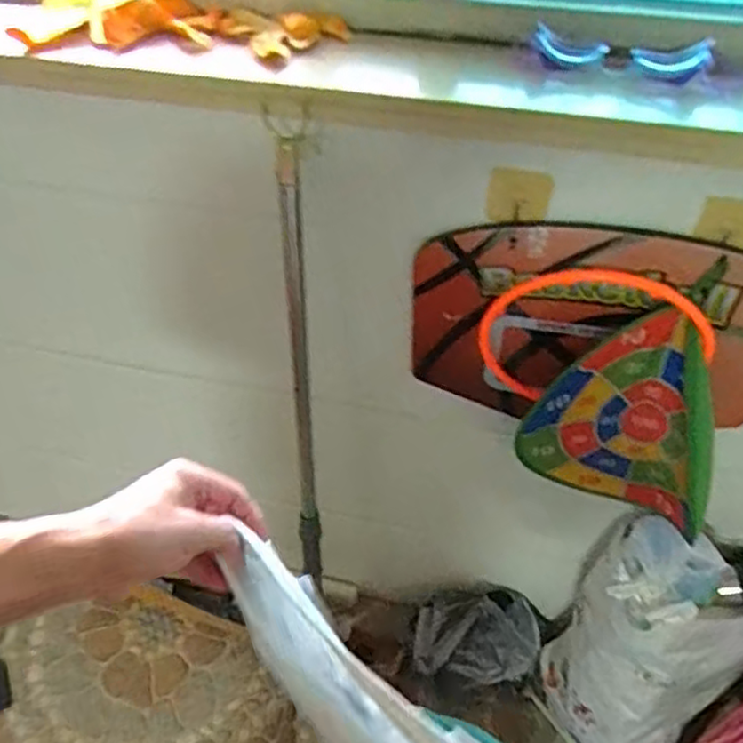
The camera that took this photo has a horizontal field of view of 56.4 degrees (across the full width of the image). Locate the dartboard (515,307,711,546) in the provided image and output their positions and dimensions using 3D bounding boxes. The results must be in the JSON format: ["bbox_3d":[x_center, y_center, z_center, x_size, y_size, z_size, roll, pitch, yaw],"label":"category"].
[{"bbox_3d":[0.293,0.080,0.814,0.218,0.307,0.095,20,50,18],"label":"dartboard"}]

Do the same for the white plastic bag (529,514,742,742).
[{"bbox_3d":[0.403,0.439,1.041,0.242,0.434,0.223,30,54,25],"label":"white plastic bag"}]

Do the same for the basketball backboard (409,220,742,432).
[{"bbox_3d":[0.247,-0.034,0.782,0.410,0.288,0.054,6,50,11],"label":"basketball backboard"}]

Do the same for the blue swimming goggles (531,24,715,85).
[{"bbox_3d":[0.229,-0.295,0.642,0.154,0.033,0.029,16,49,15],"label":"blue swimming goggles"}]

